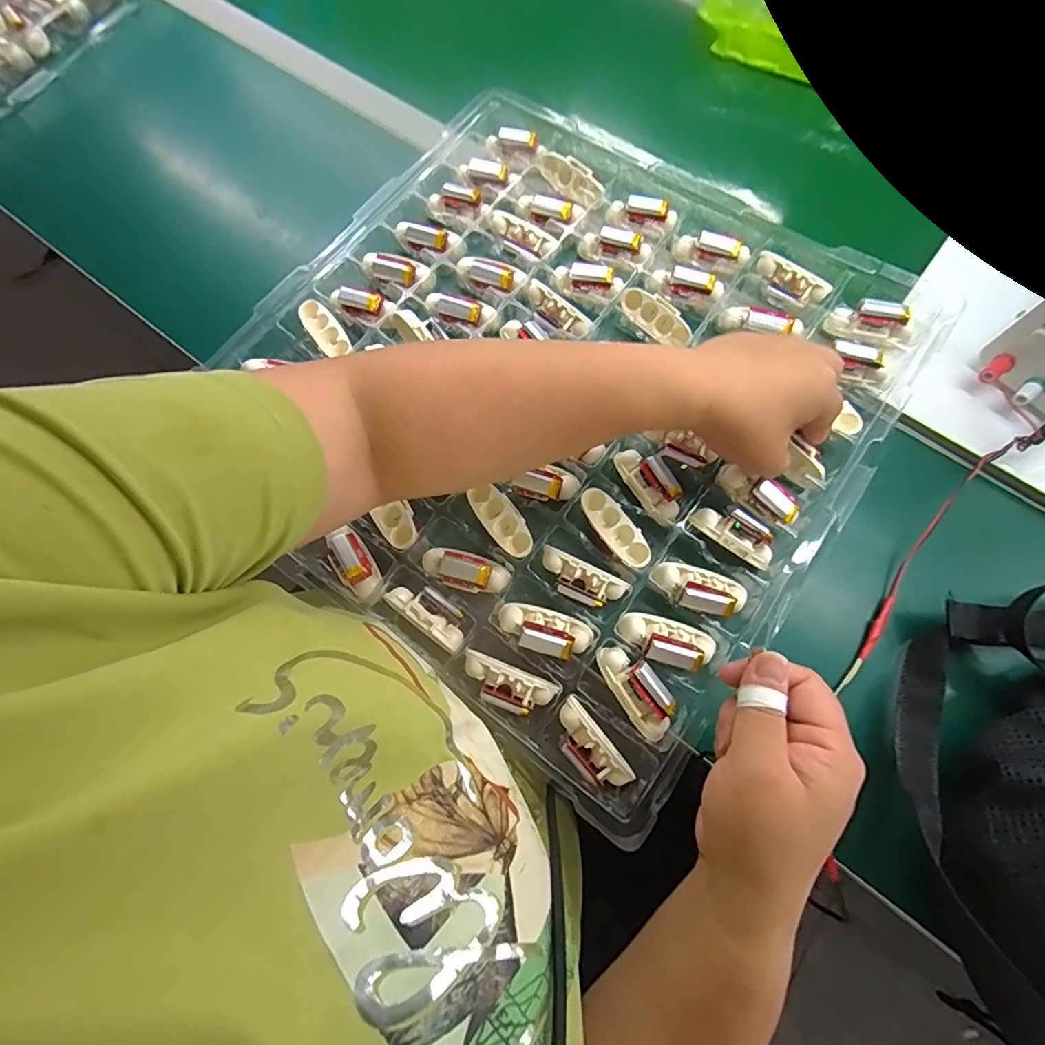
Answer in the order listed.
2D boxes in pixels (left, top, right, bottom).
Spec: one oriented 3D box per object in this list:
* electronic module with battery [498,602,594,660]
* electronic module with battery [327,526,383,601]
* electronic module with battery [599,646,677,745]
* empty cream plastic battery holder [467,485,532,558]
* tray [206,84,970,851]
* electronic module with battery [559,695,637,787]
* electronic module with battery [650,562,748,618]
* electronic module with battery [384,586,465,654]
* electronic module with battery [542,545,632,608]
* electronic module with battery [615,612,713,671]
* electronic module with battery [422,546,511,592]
[{"bbox_3d":[0.015,0.072,0.346,0.064,0.015,0.031,17,73,6],"label":"electronic module with battery"},{"bbox_3d":[-0.121,0.032,0.366,0.026,0.022,0.055,-33,75,-9],"label":"electronic module with battery"},{"bbox_3d":[0.075,0.108,0.331,0.029,0.015,0.064,-34,75,-9],"label":"electronic module with battery"},{"bbox_3d":[-0.013,0.001,0.372,0.025,0.014,0.056,-36,75,-10],"label":"empty cream plastic battery holder"},{"bbox_3d":[0.025,-0.105,0.402,0.452,0.042,0.443,36,76,11],"label":"tray"},{"bbox_3d":[0.043,0.143,0.322,0.027,0.014,0.063,-35,92,-10],"label":"electronic module with battery"},{"bbox_3d":[0.122,0.044,0.350,0.064,0.013,0.031,19,74,7],"label":"electronic module with battery"},{"bbox_3d":[-0.065,0.063,0.359,0.061,0.015,0.026,35,76,11],"label":"electronic module with battery"},{"bbox_3d":[0.040,0.040,0.356,0.062,0.018,0.025,29,75,-3],"label":"electronic module with battery"},{"bbox_3d":[0.096,0.077,0.340,0.062,0.014,0.032,17,73,6],"label":"electronic module with battery"},{"bbox_3d":[-0.041,0.033,0.363,0.062,0.017,0.024,9,73,4],"label":"electronic module with battery"}]

